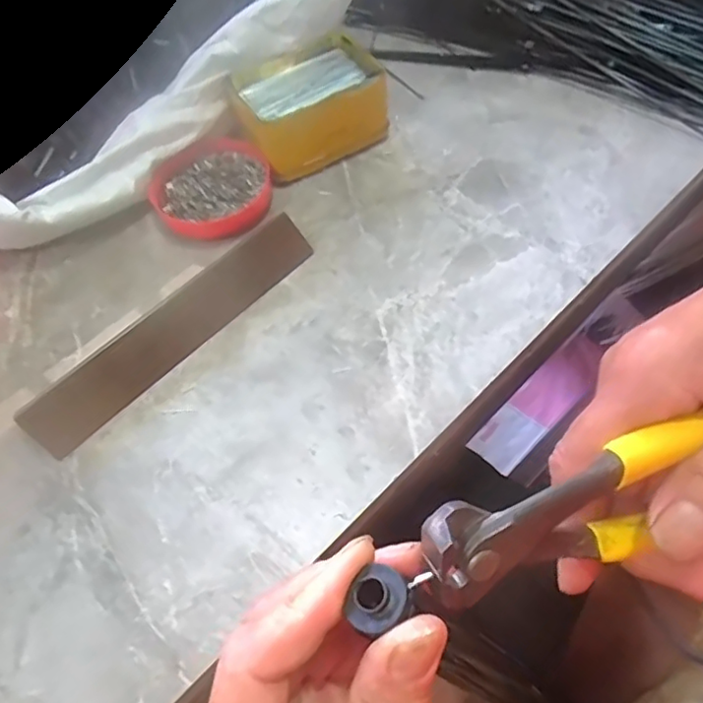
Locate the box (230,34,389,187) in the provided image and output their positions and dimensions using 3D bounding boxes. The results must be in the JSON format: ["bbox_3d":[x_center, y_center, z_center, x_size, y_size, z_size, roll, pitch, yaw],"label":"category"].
[{"bbox_3d":[-0.034,-0.196,0.481,0.116,0.053,0.088,-29,59,-12],"label":"box"}]

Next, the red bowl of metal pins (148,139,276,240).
[{"bbox_3d":[-0.104,-0.123,0.462,0.088,0.026,0.084,-3,58,4],"label":"red bowl of metal pins"}]

